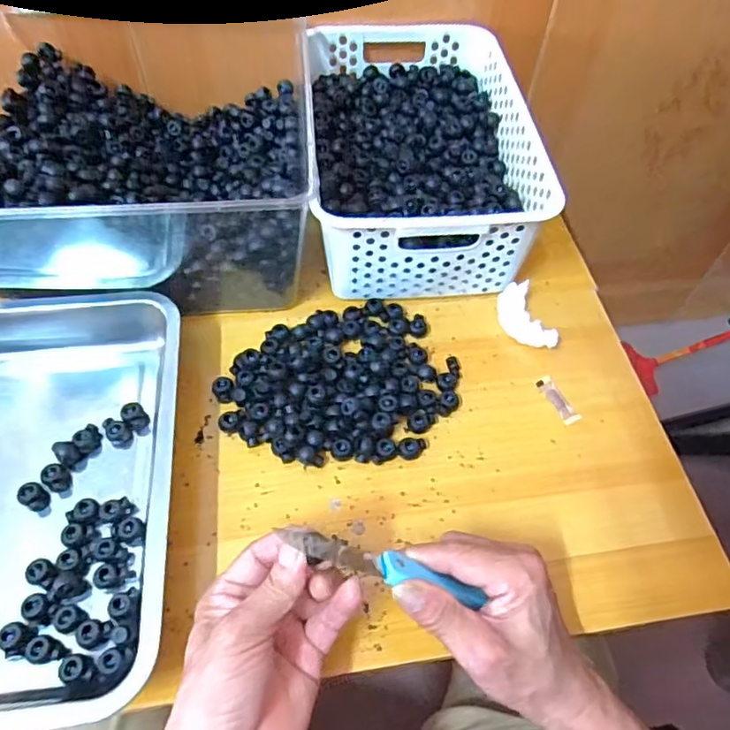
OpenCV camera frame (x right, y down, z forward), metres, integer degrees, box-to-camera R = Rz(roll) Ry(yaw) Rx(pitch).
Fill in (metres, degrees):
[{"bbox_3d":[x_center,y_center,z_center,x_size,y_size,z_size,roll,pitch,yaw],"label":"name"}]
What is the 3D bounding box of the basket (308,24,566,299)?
[{"bbox_3d":[0.052,-0.210,0.581,0.196,0.100,0.297,-2,57,-3],"label":"basket"}]

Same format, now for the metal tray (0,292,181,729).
[{"bbox_3d":[-0.256,0.079,0.419,0.237,0.048,0.309,-5,57,-5],"label":"metal tray"}]

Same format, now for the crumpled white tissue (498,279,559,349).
[{"bbox_3d":[0.143,-0.039,0.524,0.031,0.034,0.066,-22,60,-16],"label":"crumpled white tissue"}]

